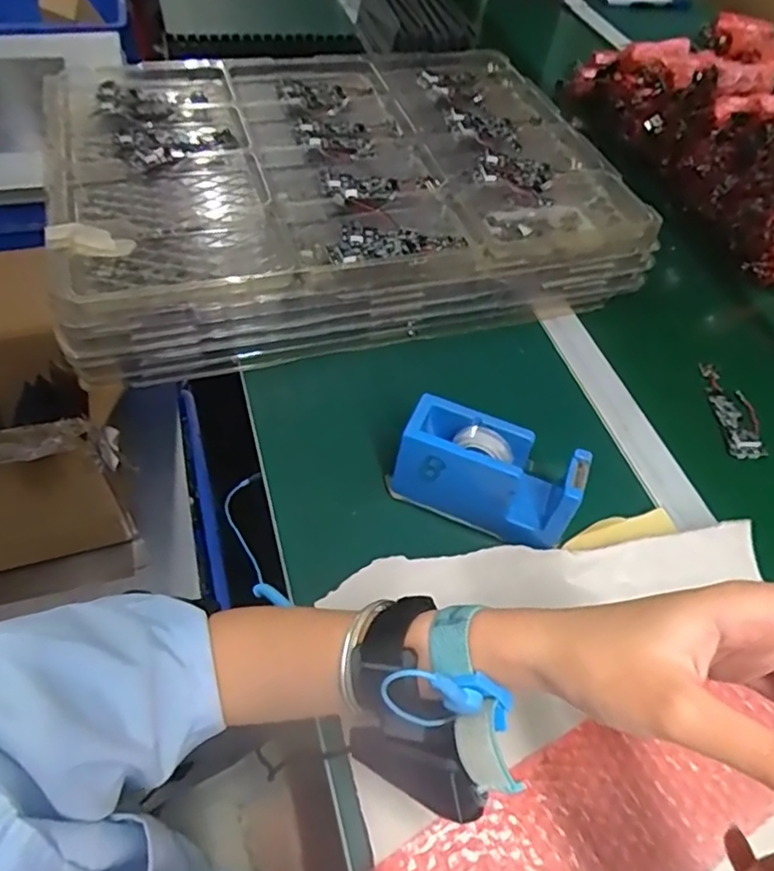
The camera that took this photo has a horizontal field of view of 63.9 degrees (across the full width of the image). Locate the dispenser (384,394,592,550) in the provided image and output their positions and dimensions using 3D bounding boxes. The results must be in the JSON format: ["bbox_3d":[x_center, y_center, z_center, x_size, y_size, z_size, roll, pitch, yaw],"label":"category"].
[{"bbox_3d":[0.073,0.032,0.459,0.127,0.079,0.055,23,55,12],"label":"dispenser"}]

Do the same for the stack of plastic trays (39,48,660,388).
[{"bbox_3d":[-0.055,-0.267,0.668,0.541,0.095,0.405,-13,56,-14],"label":"stack of plastic trays"}]

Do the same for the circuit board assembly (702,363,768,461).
[{"bbox_3d":[0.321,-0.025,0.575,0.038,0.010,0.110,1,53,-4],"label":"circuit board assembly"}]

